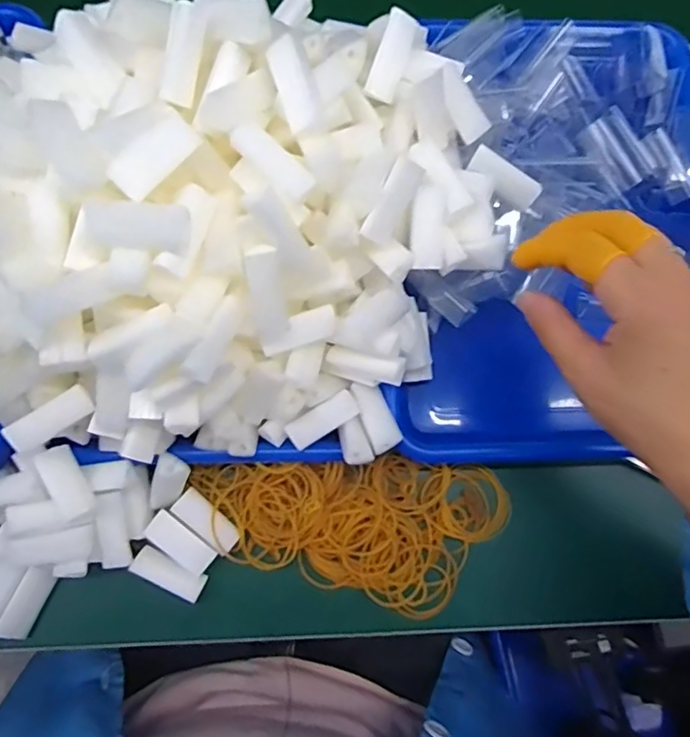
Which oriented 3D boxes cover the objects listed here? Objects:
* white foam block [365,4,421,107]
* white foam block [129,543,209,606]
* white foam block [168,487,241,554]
[{"bbox_3d":[0.027,-0.180,0.327,0.016,0.013,0.047,25,105,6],"label":"white foam block"},{"bbox_3d":[-0.110,0.129,0.353,0.044,0.013,0.017,26,77,6],"label":"white foam block"},{"bbox_3d":[-0.087,0.097,0.359,0.044,0.013,0.019,41,79,9],"label":"white foam block"}]

